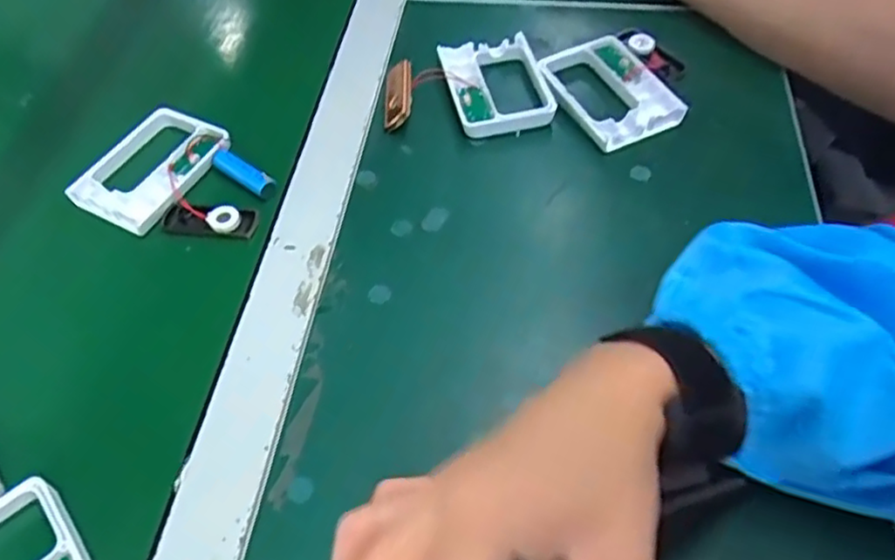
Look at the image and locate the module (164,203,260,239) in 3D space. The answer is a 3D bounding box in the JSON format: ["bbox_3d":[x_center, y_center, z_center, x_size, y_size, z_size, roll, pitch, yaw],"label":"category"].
[{"bbox_3d":[-0.156,-0.040,0.431,0.063,0.007,0.020,6,55,5],"label":"module"}]

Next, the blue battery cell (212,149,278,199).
[{"bbox_3d":[-0.139,-0.074,0.449,0.056,0.011,0.013,33,61,22],"label":"blue battery cell"}]

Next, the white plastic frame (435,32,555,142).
[{"bbox_3d":[0.037,-0.145,0.487,0.070,0.025,0.103,-10,55,-6],"label":"white plastic frame"}]

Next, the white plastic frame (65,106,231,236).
[{"bbox_3d":[-0.205,-0.079,0.457,0.076,0.015,0.096,23,58,17],"label":"white plastic frame"}]

